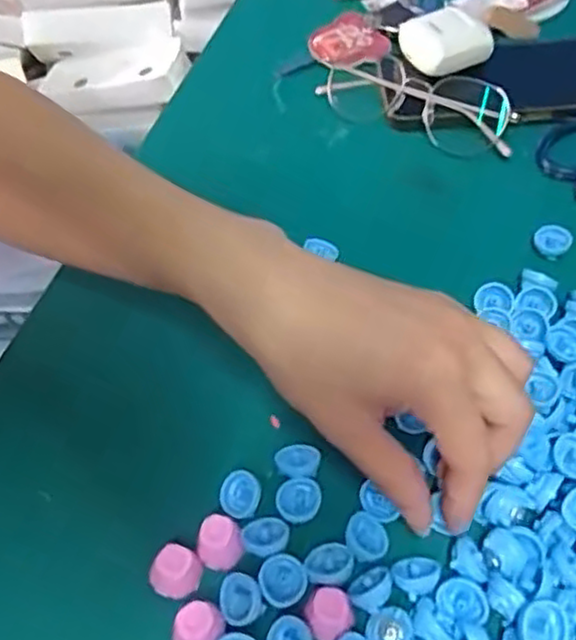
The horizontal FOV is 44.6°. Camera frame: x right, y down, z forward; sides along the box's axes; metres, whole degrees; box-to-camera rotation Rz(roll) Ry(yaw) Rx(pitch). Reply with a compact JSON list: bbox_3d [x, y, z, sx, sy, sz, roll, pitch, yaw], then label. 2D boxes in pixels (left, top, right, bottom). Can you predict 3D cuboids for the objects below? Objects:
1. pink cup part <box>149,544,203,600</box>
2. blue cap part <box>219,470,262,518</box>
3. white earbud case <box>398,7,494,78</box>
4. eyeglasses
[{"bbox_3d":[-0.045,0.101,0.281,0.018,0.016,0.016,12,54,10],"label":"pink cup part"},{"bbox_3d":[-0.021,0.074,0.300,0.017,0.007,0.018,16,55,12],"label":"blue cap part"},{"bbox_3d":[0.102,-0.183,0.463,0.046,0.025,0.046,-18,55,-12],"label":"white earbud case"},{"bbox_3d":[0.078,-0.139,0.442,0.056,0.030,0.124,-35,60,-23],"label":"eyeglasses"}]

